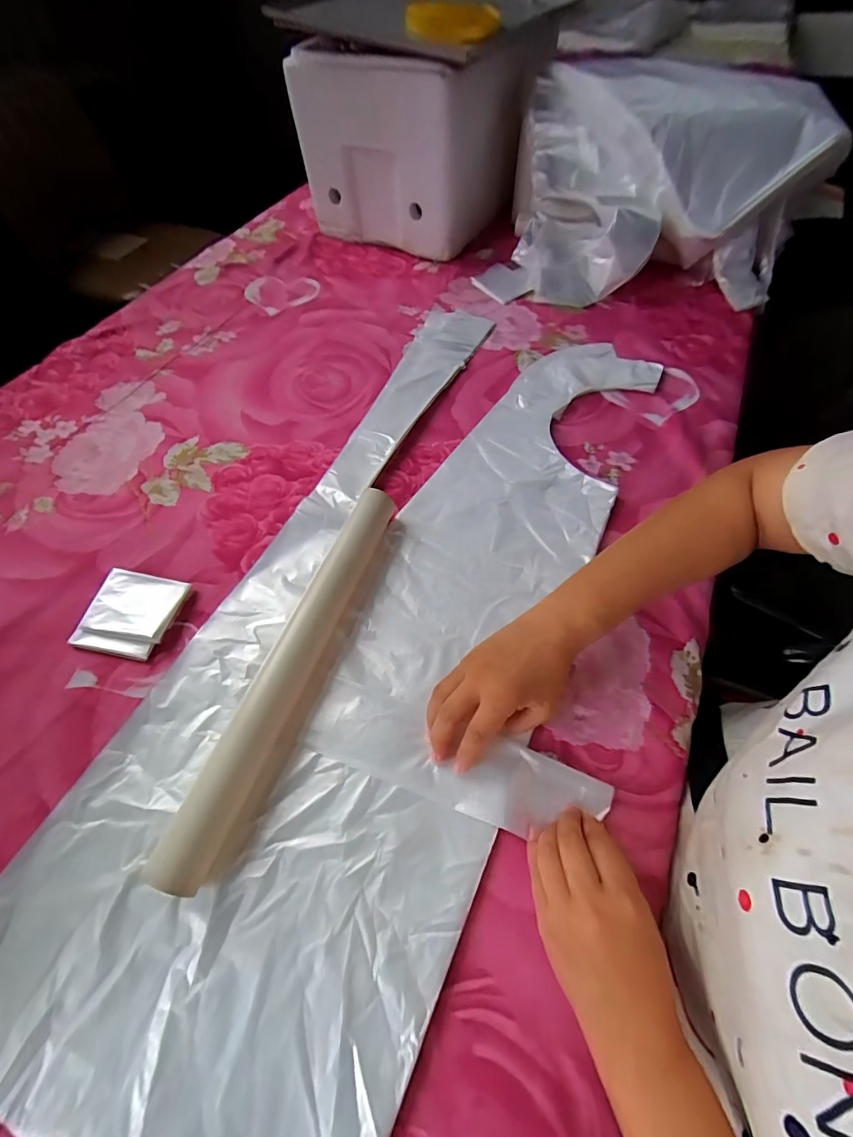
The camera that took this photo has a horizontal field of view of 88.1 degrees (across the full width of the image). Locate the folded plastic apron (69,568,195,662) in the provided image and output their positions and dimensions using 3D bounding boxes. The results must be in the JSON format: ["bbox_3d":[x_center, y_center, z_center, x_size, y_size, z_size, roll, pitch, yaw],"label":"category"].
[{"bbox_3d":[-0.286,0.043,0.429,0.084,0.015,0.082,12,60,8],"label":"folded plastic apron"}]

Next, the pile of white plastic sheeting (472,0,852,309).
[{"bbox_3d":[0.353,-0.635,0.737,0.502,0.208,0.350,1,59,2],"label":"pile of white plastic sheeting"}]

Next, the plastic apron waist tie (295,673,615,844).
[{"bbox_3d":[0.019,0.153,0.352,0.237,0.004,0.062,14,60,11],"label":"plastic apron waist tie"}]

